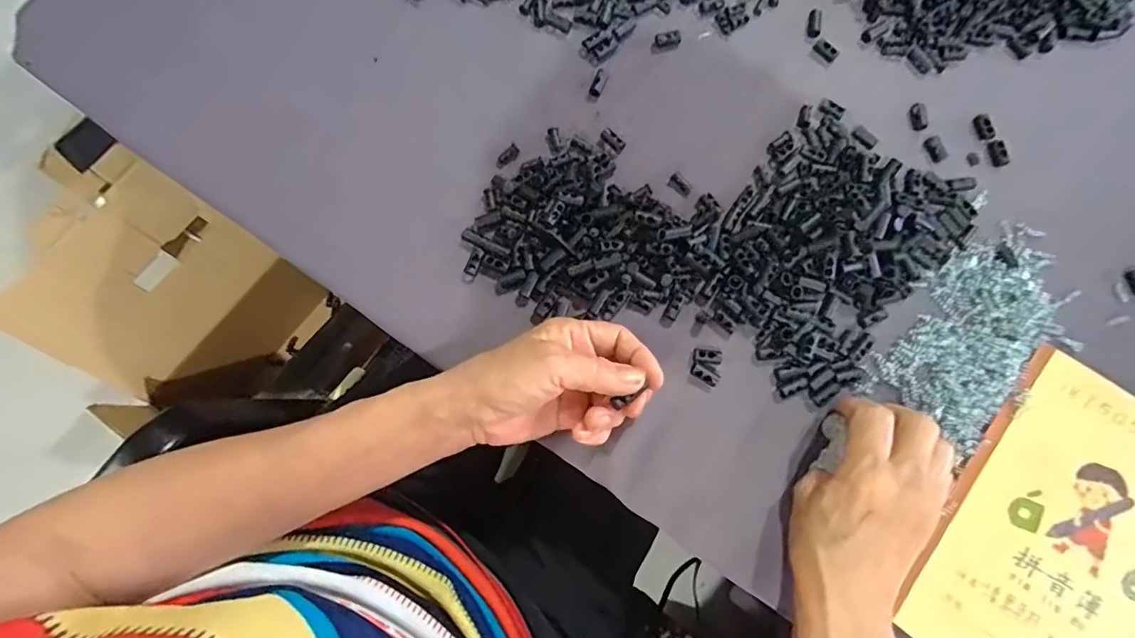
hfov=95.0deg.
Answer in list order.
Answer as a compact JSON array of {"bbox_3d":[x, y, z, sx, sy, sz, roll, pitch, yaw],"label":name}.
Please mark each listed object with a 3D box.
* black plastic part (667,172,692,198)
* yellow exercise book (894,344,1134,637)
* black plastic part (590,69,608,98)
[{"bbox_3d":[0.080,-0.095,0.368,0.018,0.008,0.007,44,82,9],"label":"black plastic part"},{"bbox_3d":[0.310,0.139,0.315,0.142,0.007,0.208,35,81,7],"label":"yellow exercise book"},{"bbox_3d":[0.023,-0.172,0.378,0.009,0.004,0.022,25,80,5],"label":"black plastic part"}]

